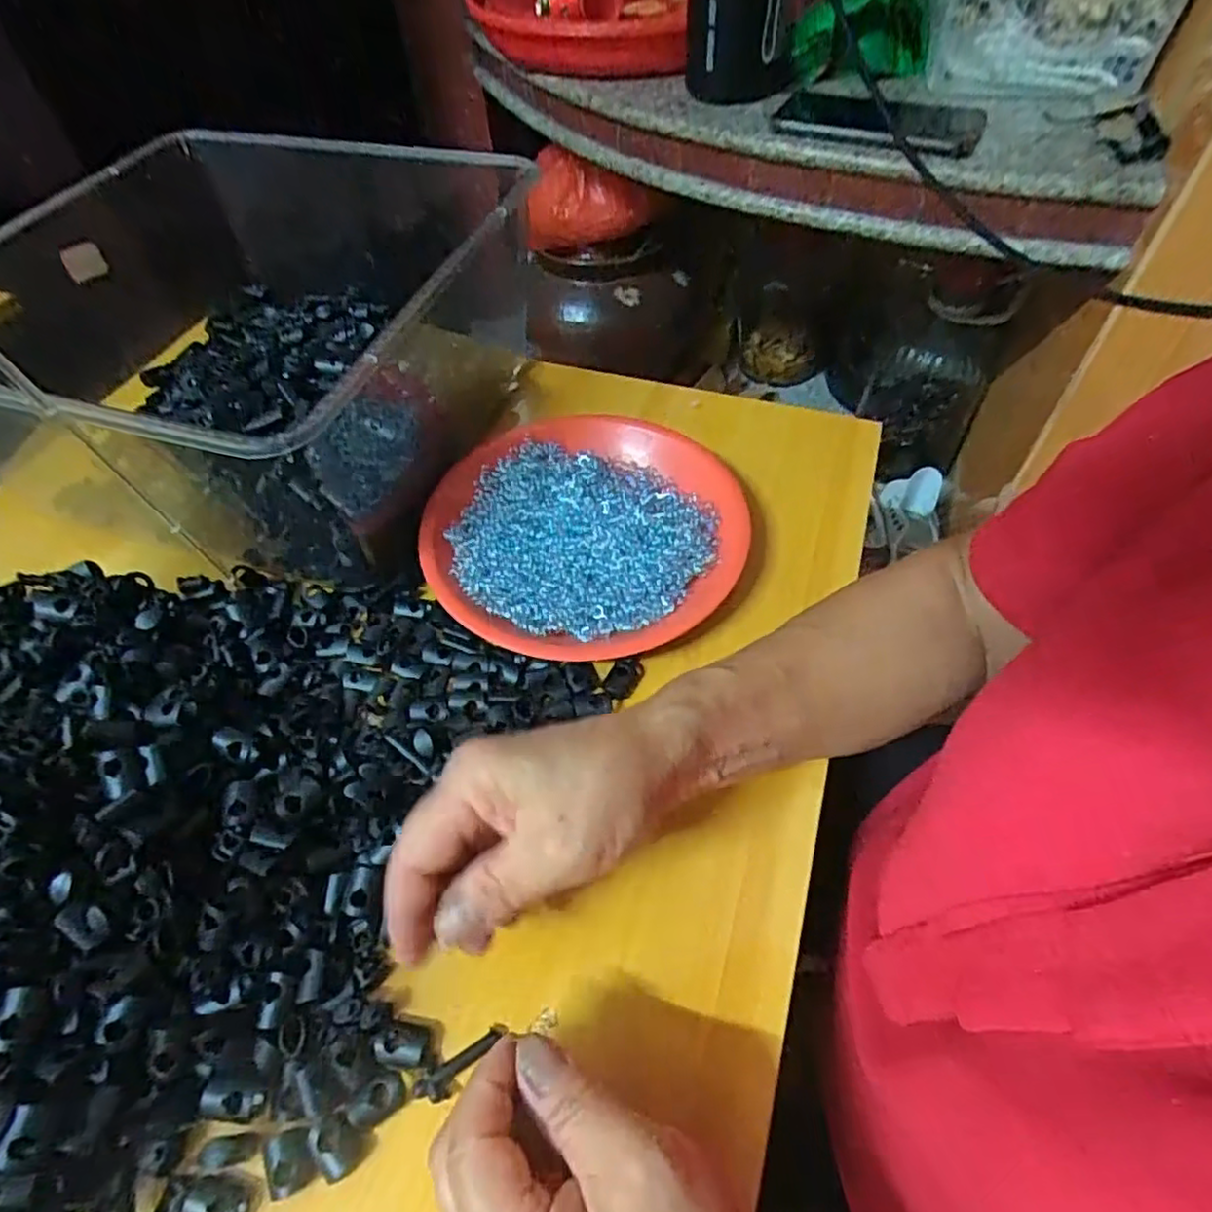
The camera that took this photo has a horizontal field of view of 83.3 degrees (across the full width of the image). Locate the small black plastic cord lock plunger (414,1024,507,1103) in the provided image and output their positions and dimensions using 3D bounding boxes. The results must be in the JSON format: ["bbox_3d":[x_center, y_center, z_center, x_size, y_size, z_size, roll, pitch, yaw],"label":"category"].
[{"bbox_3d":[-0.057,0.182,0.272,0.038,0.004,0.012,-32,60,-26],"label":"small black plastic cord lock plunger"}]

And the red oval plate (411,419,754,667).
[{"bbox_3d":[-0.011,-0.048,0.412,0.187,0.025,0.183,-10,54,-4],"label":"red oval plate"}]

